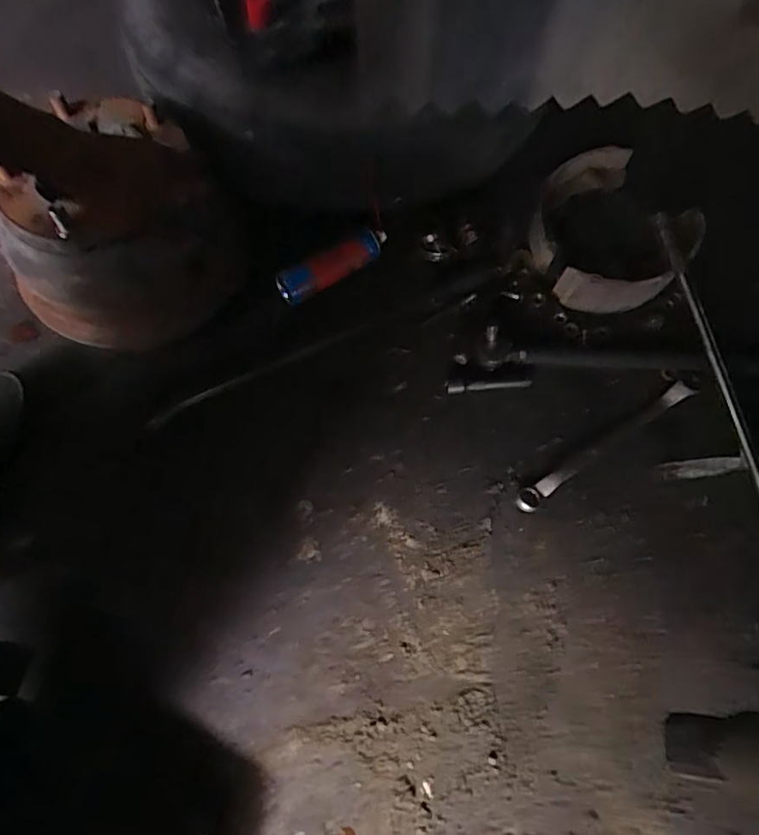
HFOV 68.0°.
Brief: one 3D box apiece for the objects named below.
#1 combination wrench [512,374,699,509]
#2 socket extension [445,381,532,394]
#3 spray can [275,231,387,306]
[{"bbox_3d":[0.313,0.031,0.764,0.323,0.017,0.028,-33,71,-14],"label":"combination wrench"},{"bbox_3d":[0.153,-0.045,0.791,0.120,0.012,0.016,-5,67,-4],"label":"socket extension"},{"bbox_3d":[-0.064,-0.226,0.824,0.185,0.042,0.046,-28,70,-13],"label":"spray can"}]

